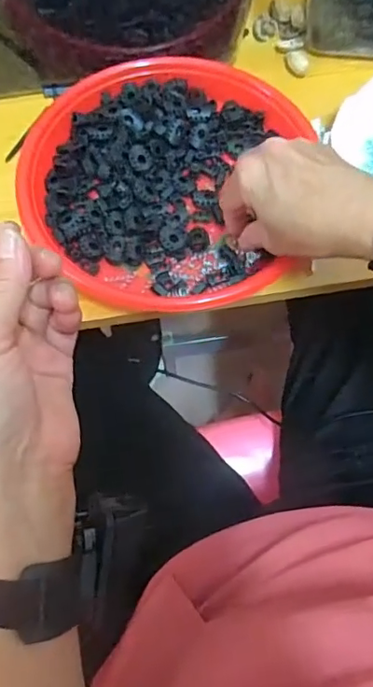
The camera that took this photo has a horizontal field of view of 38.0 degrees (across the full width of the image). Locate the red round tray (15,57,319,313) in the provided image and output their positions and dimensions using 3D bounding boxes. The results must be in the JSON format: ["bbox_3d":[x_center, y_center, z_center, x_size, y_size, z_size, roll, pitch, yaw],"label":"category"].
[{"bbox_3d":[-0.022,-0.138,0.442,0.211,0.023,0.229,0,68,0],"label":"red round tray"}]

